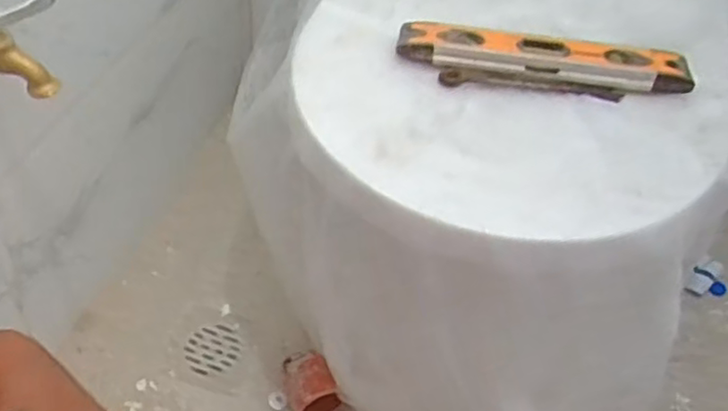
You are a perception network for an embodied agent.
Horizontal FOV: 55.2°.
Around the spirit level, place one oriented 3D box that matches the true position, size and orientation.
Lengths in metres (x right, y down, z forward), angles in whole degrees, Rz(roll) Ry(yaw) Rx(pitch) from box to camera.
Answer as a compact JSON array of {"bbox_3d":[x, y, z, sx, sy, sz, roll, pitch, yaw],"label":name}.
[{"bbox_3d":[0.138,-0.117,0.541,0.220,0.024,0.051,7,46,1],"label":"spirit level"}]

